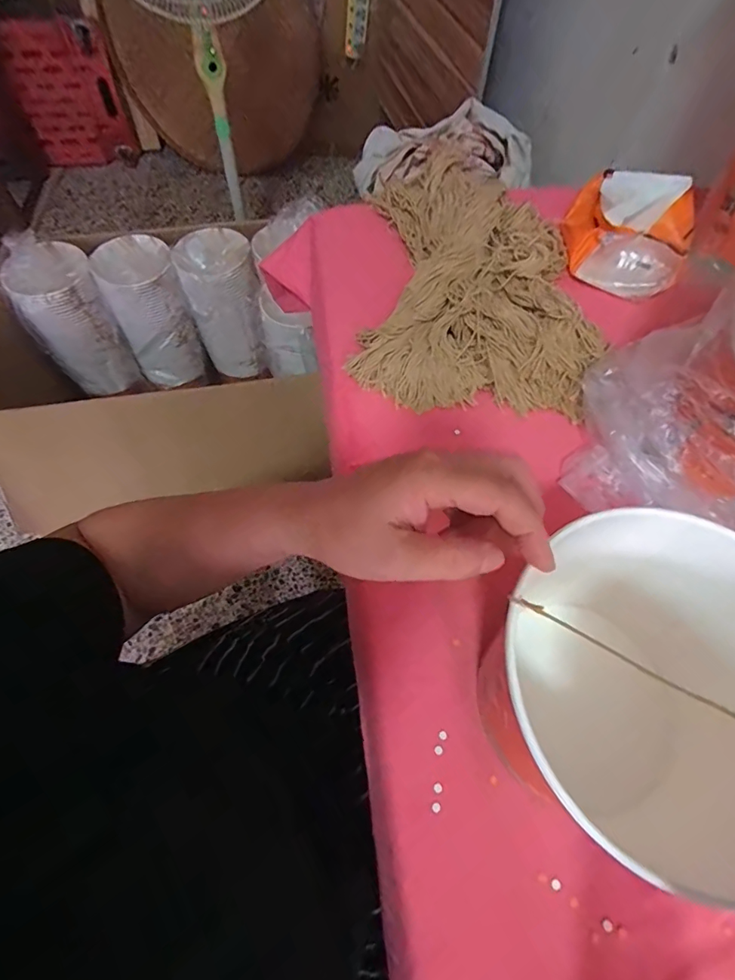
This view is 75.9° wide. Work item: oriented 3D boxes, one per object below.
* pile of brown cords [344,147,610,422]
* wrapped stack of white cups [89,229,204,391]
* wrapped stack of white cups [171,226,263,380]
[{"bbox_3d":[0.116,-0.229,0.492,0.227,0.060,0.321,7,61,2],"label":"pile of brown cords"},{"bbox_3d":[-0.505,-0.418,1.129,0.156,0.299,0.151,-18,63,-12],"label":"wrapped stack of white cups"},{"bbox_3d":[-0.344,-0.445,1.156,0.159,0.312,0.169,-17,63,-11],"label":"wrapped stack of white cups"}]

